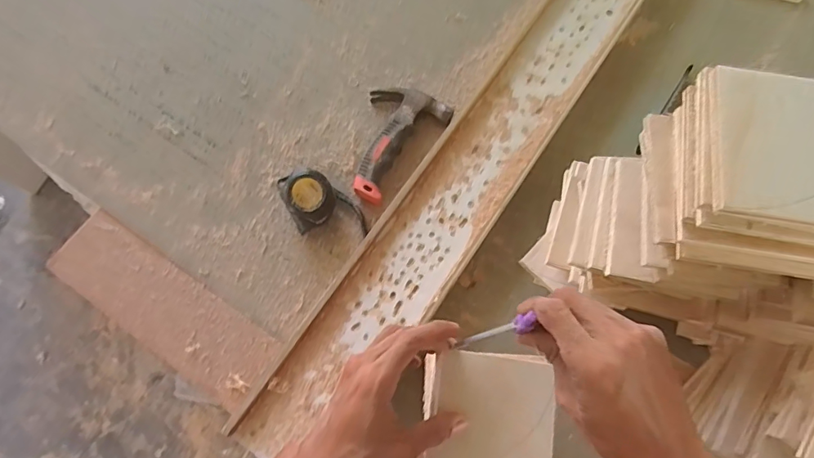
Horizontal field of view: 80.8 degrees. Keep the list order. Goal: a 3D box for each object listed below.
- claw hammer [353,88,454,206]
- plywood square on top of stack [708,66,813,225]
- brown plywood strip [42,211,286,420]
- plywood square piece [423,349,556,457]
[{"bbox_3d":[-0.028,-0.116,0.604,0.096,0.029,0.158,37,79,8],"label":"claw hammer"},{"bbox_3d":[0.243,-0.051,0.297,0.101,0.008,0.097,10,76,2],"label":"plywood square on top of stack"},{"bbox_3d":[-0.281,0.089,0.548,0.287,0.012,0.091,33,78,8],"label":"brown plywood strip"},{"bbox_3d":[0.070,0.160,0.413,0.108,0.014,0.104,6,76,1],"label":"plywood square piece"}]

